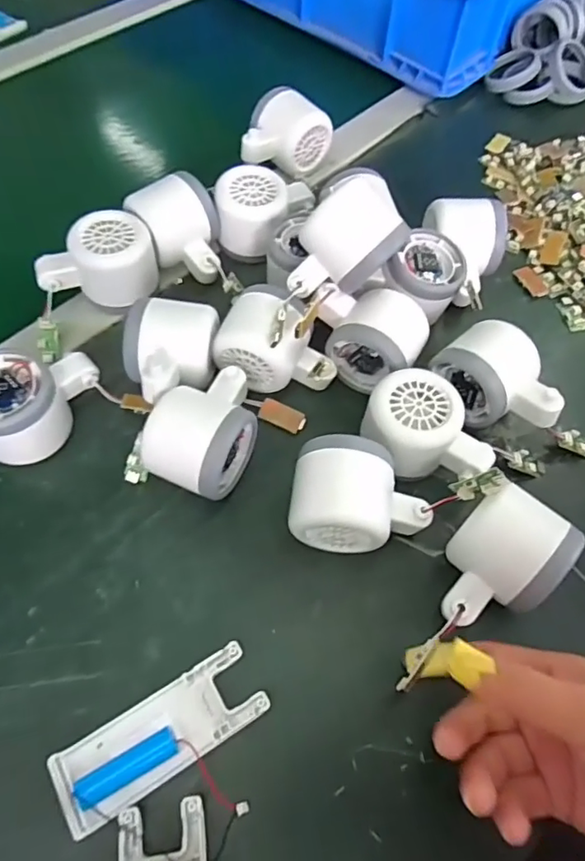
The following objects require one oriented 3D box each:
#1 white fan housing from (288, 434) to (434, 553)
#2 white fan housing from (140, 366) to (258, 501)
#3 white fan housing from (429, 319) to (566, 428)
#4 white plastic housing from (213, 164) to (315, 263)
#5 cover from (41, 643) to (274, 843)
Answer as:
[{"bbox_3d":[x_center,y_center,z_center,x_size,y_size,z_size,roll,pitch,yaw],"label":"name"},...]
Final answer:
[{"bbox_3d":[0.040,0.042,0.330,0.081,0.052,0.062,10,60,2],"label":"white fan housing"},{"bbox_3d":[-0.052,0.000,0.348,0.054,0.052,0.084,26,62,11],"label":"white fan housing"},{"bbox_3d":[0.139,-0.030,0.372,0.057,0.055,0.082,-31,67,-19],"label":"white fan housing"},{"bbox_3d":[-0.022,-0.177,0.451,0.077,0.049,0.061,1,60,-3],"label":"white plastic housing"},{"bbox_3d":[-0.066,0.155,0.281,0.104,0.020,0.040,-28,66,-18],"label":"cover"}]

